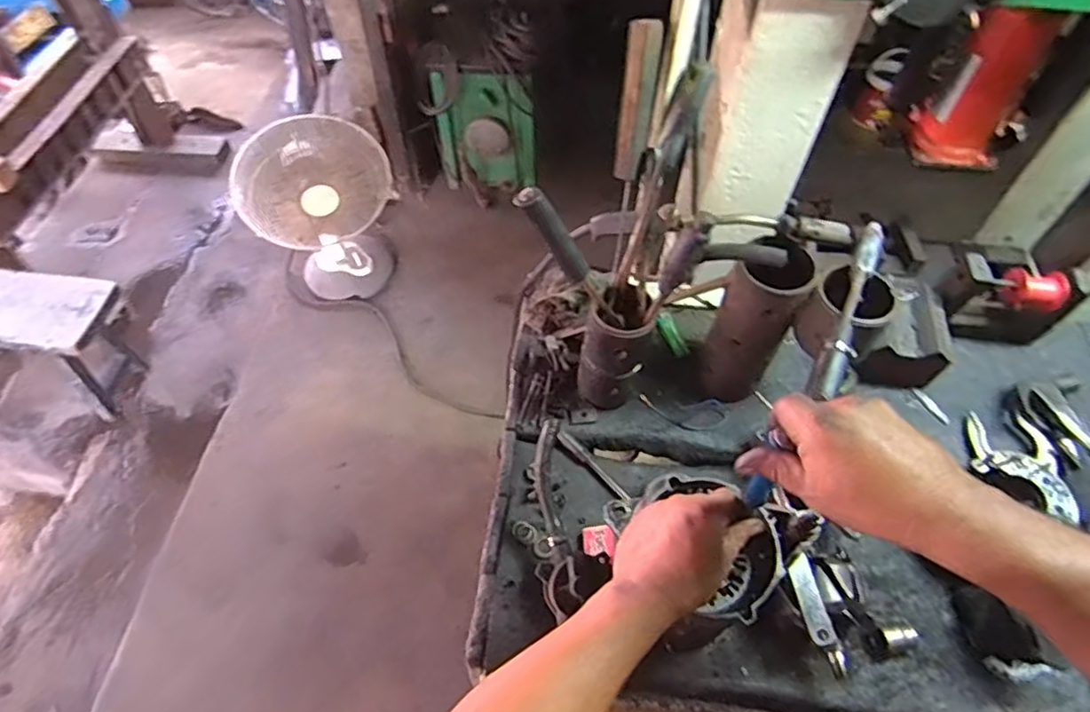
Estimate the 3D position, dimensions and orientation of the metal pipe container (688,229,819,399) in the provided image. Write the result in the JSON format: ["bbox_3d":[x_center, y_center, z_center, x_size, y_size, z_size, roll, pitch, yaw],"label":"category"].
[{"bbox_3d":[0.259,-0.041,0.811,0.092,0.239,0.082,23,57,15],"label":"metal pipe container"}]

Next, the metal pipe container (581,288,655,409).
[{"bbox_3d":[0.089,-0.006,0.812,0.079,0.170,0.074,19,56,12],"label":"metal pipe container"}]

